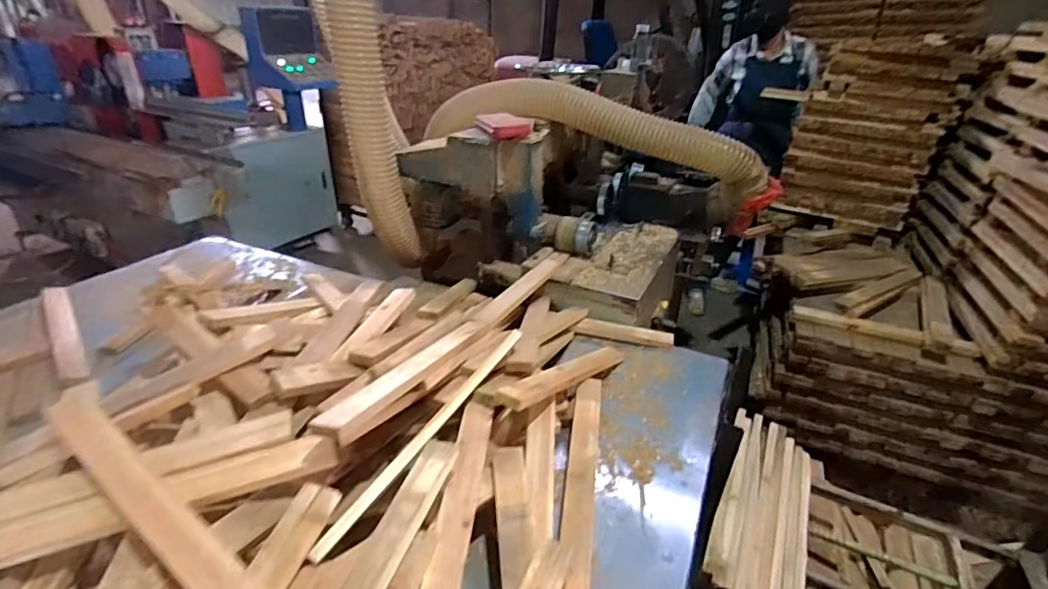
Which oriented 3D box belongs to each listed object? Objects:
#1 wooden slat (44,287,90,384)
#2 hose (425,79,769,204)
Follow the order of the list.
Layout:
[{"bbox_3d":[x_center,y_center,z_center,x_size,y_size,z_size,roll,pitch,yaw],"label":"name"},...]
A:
[{"bbox_3d":[-1.125,0.081,1.233,0.054,0.035,0.468,-22,36,-37],"label":"wooden slat"},{"bbox_3d":[0.225,-0.565,1.776,1.200,0.287,0.151,10,29,15],"label":"hose"}]

